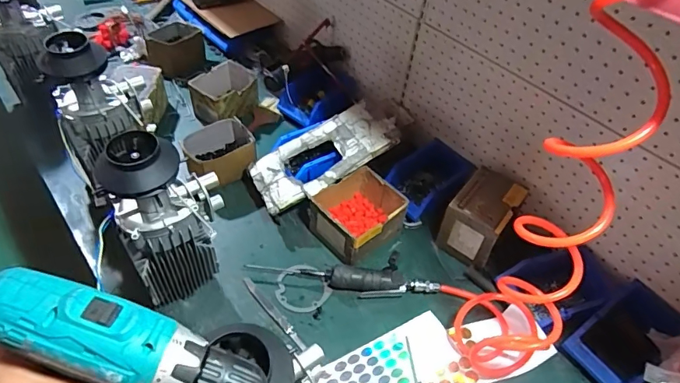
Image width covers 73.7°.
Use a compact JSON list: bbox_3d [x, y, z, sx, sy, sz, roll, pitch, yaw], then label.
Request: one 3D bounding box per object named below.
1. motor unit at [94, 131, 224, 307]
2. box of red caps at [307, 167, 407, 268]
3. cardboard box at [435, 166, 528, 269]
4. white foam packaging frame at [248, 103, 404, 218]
[{"bbox_3d":[-0.266,0.045,0.724,0.156,0.303,0.094,-16,52,-20],"label":"motor unit"},{"bbox_3d":[0.038,0.048,0.913,0.170,0.090,0.135,-29,57,-28],"label":"box of red caps"},{"bbox_3d":[0.284,0.048,0.917,0.107,0.124,0.154,32,52,21],"label":"cardboard box"},{"bbox_3d":[-0.036,-0.077,0.960,0.304,0.030,0.155,-30,55,-6],"label":"white foam packaging frame"}]

